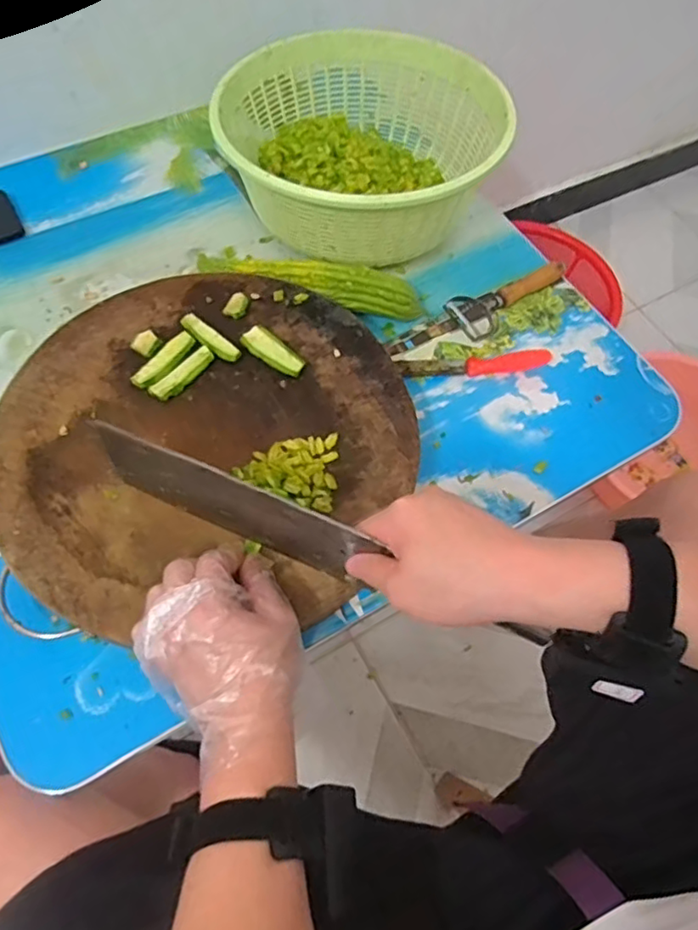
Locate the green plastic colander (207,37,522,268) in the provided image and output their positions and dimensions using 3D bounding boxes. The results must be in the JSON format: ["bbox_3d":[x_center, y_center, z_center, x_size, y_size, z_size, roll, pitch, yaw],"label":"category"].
[{"bbox_3d":[0.010,-0.325,0.636,0.270,0.126,0.270,2,62,-4],"label":"green plastic colander"}]

